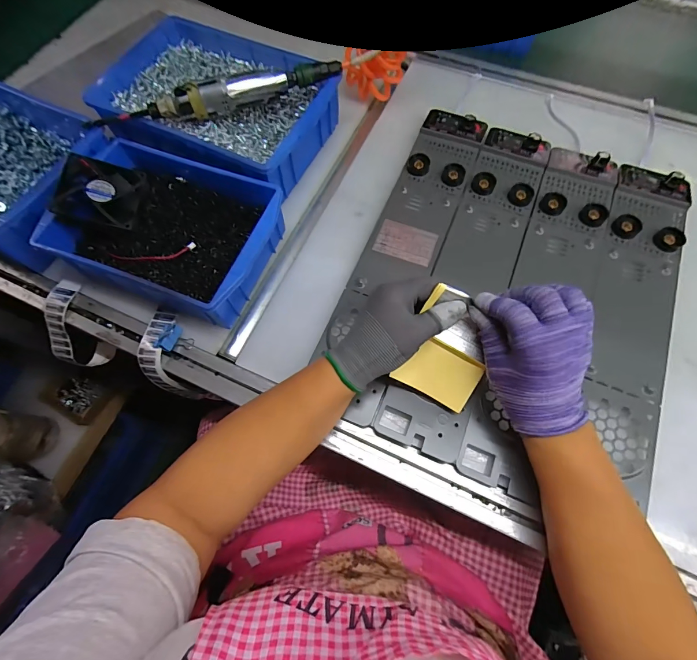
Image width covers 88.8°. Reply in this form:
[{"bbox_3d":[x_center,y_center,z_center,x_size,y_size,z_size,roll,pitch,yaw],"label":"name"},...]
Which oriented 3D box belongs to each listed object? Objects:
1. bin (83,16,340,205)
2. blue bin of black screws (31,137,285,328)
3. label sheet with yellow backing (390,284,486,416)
[{"bbox_3d":[-0.183,-0.318,0.502,0.292,0.098,0.211,27,72,12],"label":"bin"},{"bbox_3d":[-0.223,-0.124,0.448,0.258,0.081,0.175,18,71,9],"label":"blue bin of black screws"},{"bbox_3d":[0.102,0.021,0.362,0.079,0.013,0.115,26,110,8],"label":"label sheet with yellow backing"}]

